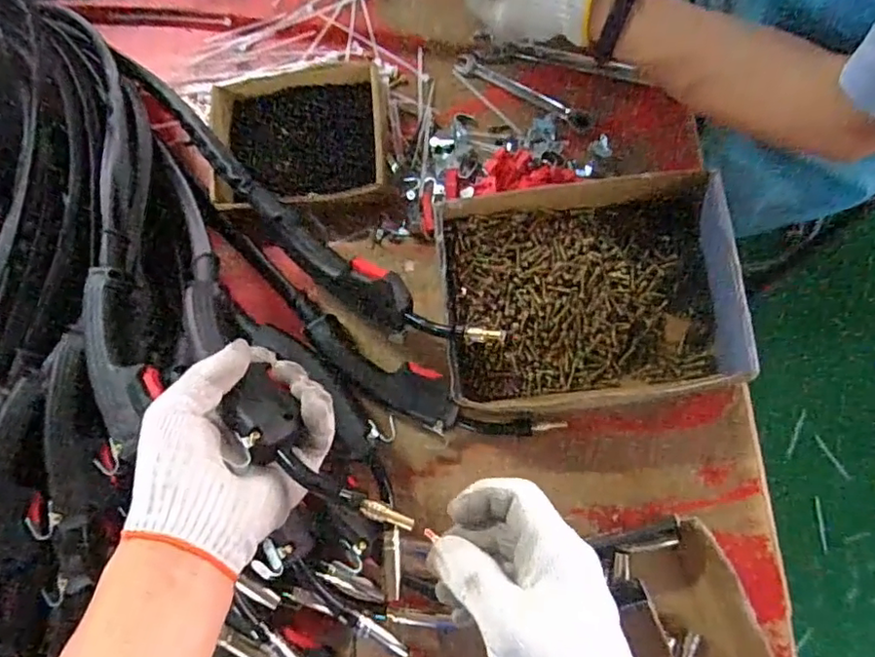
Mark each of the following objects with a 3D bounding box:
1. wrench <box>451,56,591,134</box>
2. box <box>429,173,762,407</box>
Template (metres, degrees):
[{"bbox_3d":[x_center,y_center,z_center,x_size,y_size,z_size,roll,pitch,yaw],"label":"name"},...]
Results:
[{"bbox_3d":[0.087,-0.241,0.613,0.151,0.014,0.019,29,85,11],"label":"wrench"},{"bbox_3d":[0.132,-0.032,0.536,0.248,0.067,0.196,-7,79,6],"label":"box"}]

